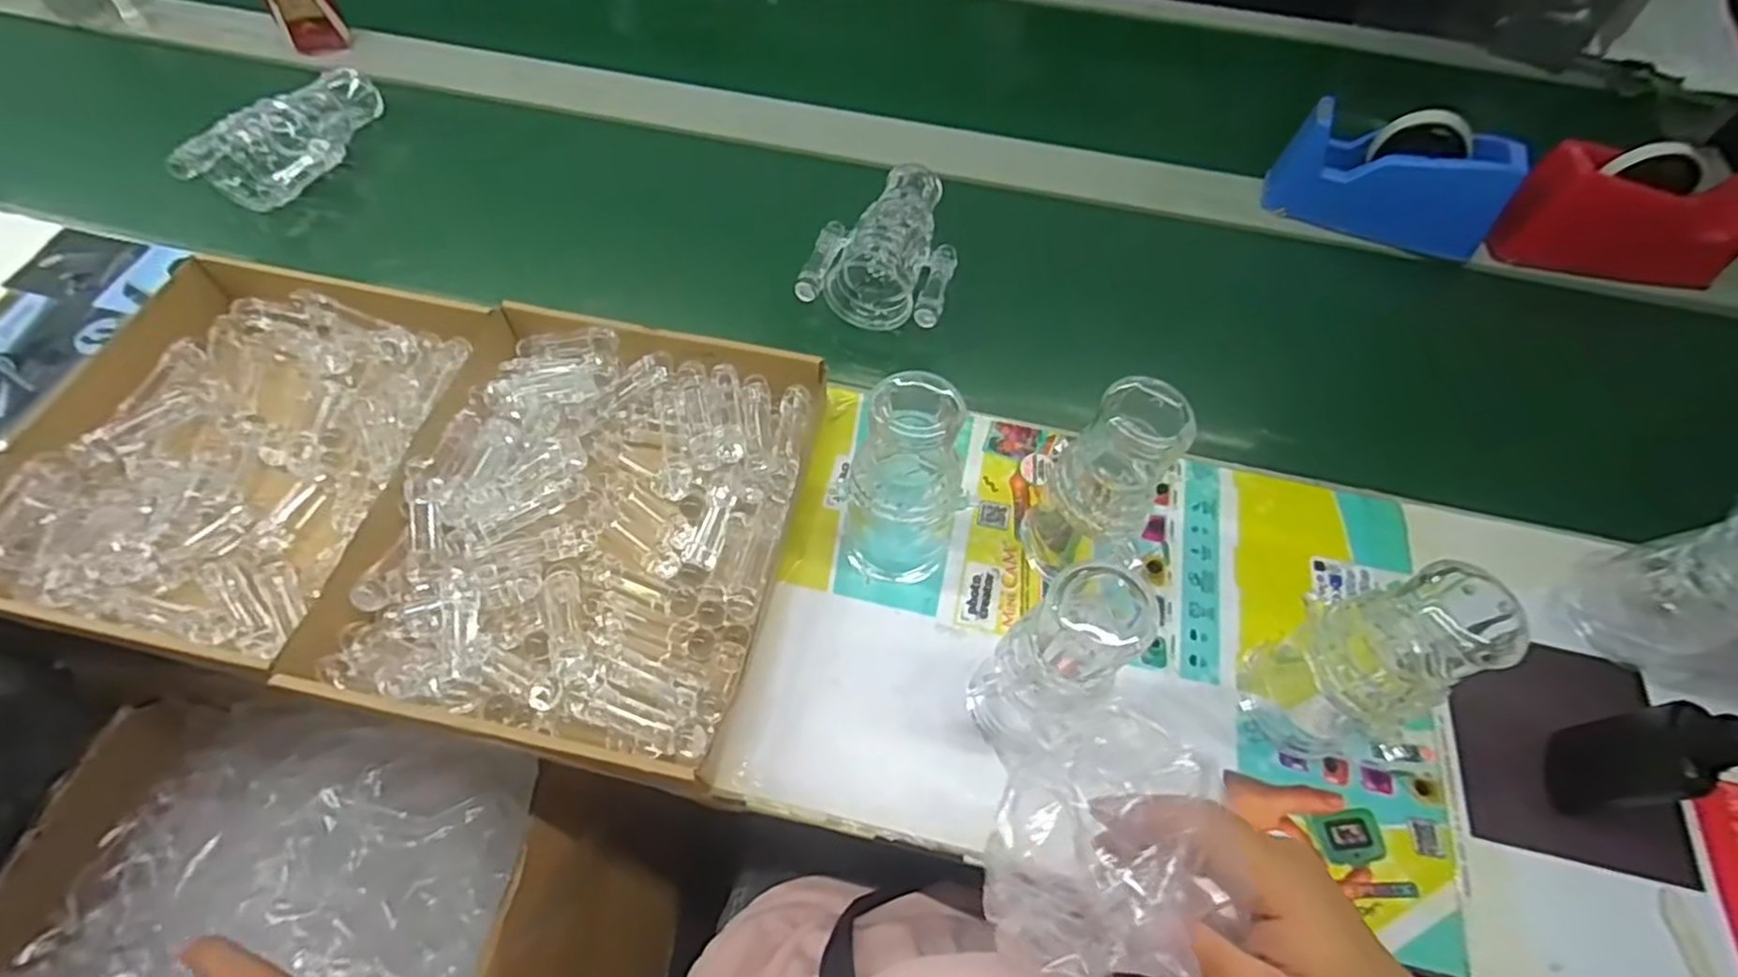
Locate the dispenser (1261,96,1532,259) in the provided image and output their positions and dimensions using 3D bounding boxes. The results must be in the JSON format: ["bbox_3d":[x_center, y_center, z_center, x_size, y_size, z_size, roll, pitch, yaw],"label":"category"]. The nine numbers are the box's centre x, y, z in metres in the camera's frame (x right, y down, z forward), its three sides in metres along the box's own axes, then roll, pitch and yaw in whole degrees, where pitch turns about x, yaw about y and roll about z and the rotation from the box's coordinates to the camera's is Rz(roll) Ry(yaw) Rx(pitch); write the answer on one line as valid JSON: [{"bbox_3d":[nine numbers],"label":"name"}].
[{"bbox_3d":[0.520,-0.310,0.740,0.203,0.103,0.060,21,61,10],"label":"dispenser"}]

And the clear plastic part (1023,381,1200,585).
[{"bbox_3d":[0.150,0.006,0.494,0.058,0.177,0.070,1,60,-2],"label":"clear plastic part"}]

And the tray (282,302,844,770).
[{"bbox_3d":[-0.196,0.023,0.539,0.274,0.060,0.322,12,60,5],"label":"tray"}]

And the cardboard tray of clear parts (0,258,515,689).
[{"bbox_3d":[-0.462,-0.034,0.555,0.287,0.046,0.317,13,60,5],"label":"cardboard tray of clear parts"}]

